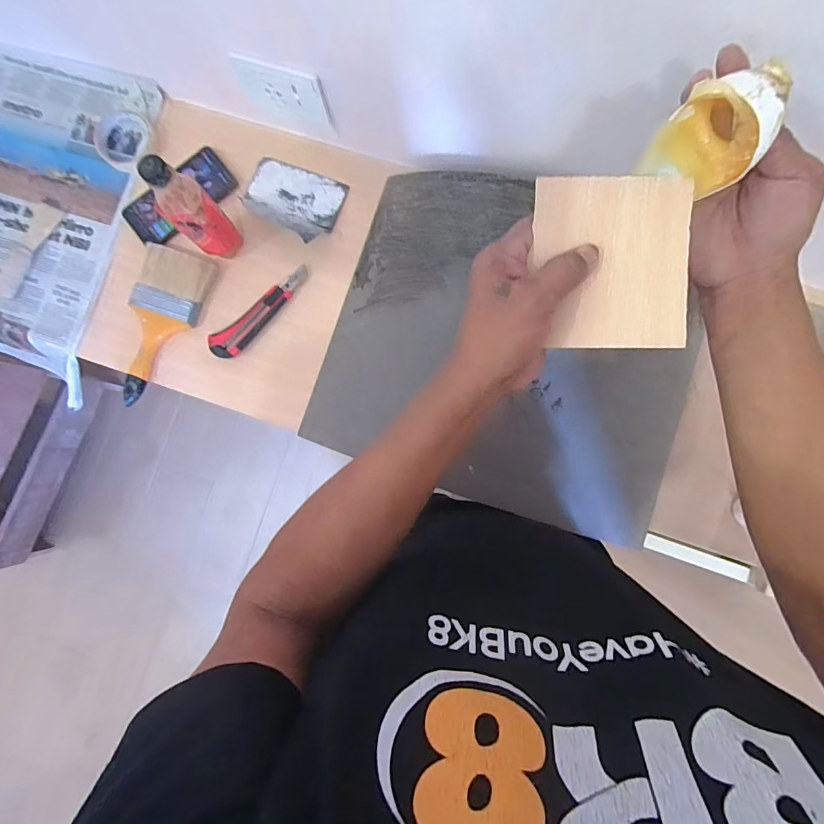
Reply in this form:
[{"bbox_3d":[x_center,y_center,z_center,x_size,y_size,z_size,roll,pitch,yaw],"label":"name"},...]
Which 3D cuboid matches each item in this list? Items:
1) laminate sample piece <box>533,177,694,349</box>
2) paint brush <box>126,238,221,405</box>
[{"bbox_3d":[0.139,-0.103,0.302,0.101,0.009,0.114,0,96,6],"label":"laminate sample piece"},{"bbox_3d":[-0.357,-0.121,0.605,0.098,0.023,0.220,16,86,3],"label":"paint brush"}]

